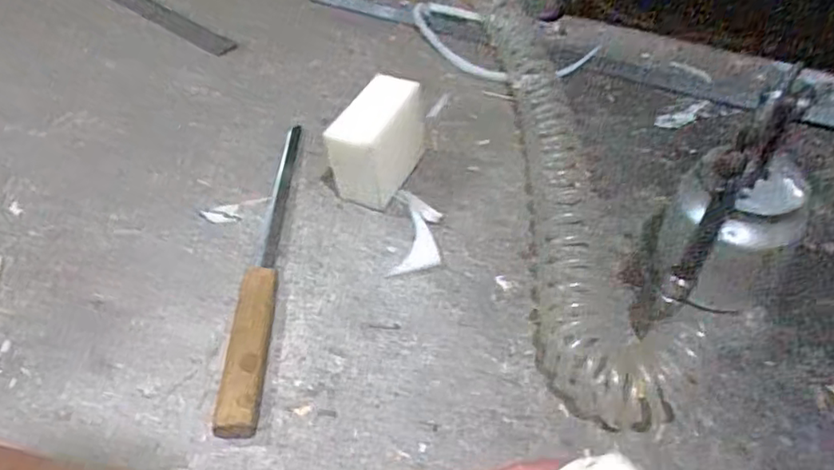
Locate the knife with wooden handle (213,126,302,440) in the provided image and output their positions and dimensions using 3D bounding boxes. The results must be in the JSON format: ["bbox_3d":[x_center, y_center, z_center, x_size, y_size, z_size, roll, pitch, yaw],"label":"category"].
[{"bbox_3d":[-0.142,0.011,0.623,0.037,0.032,0.380,-1,47,1],"label":"knife with wooden handle"}]

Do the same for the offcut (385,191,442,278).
[{"bbox_3d":[0.000,-0.001,0.634,0.046,0.010,0.105,4,47,6],"label":"offcut"}]

